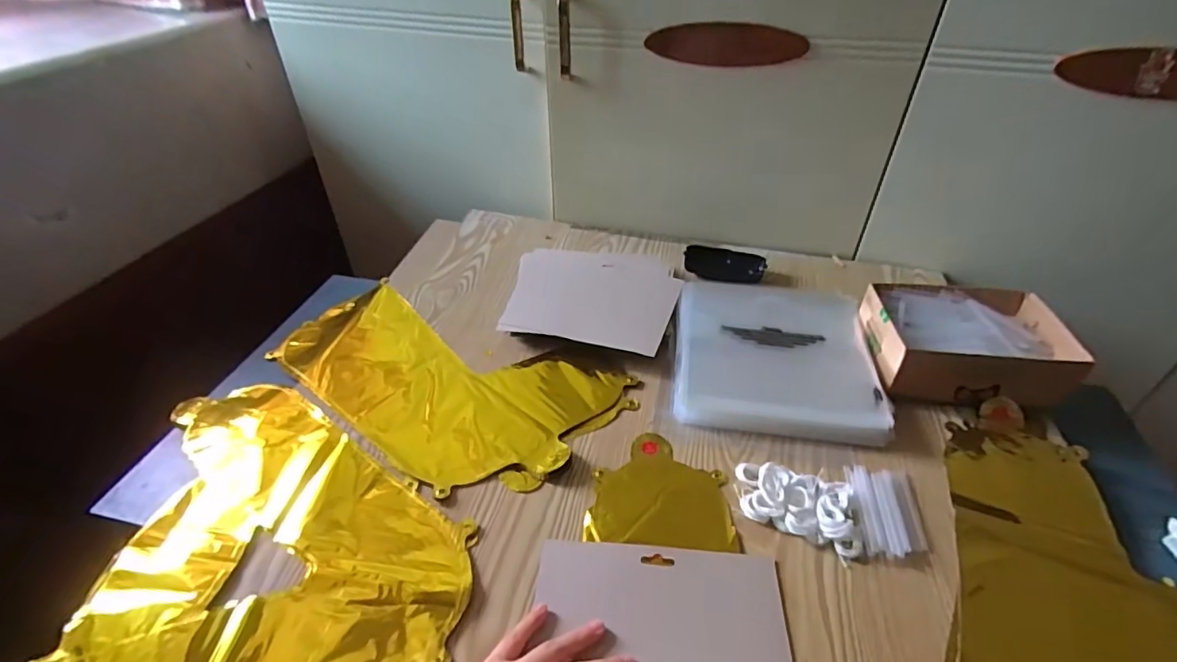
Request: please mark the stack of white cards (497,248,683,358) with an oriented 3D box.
[{"bbox_3d":[0.006,-0.048,0.721,0.207,0.021,0.179,9,41,10],"label":"stack of white cards"}]

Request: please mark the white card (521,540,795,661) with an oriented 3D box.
[{"bbox_3d":[0.054,0.237,0.409,0.189,0.006,0.162,4,40,3],"label":"white card"}]

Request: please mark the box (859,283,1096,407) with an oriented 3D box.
[{"bbox_3d":[0.409,0.013,0.614,0.193,0.069,0.147,3,40,3],"label":"box"}]

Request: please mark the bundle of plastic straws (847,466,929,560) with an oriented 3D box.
[{"bbox_3d":[0.262,0.157,0.487,0.059,0.011,0.085,8,40,9],"label":"bundle of plastic straws"}]

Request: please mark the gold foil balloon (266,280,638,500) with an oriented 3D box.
[{"bbox_3d":[-0.183,0.053,0.624,0.408,0.013,0.202,19,43,24],"label":"gold foil balloon"}]

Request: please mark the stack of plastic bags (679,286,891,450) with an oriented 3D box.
[{"bbox_3d":[0.209,0.020,0.640,0.211,0.024,0.237,6,40,6],"label":"stack of plastic bags"}]

